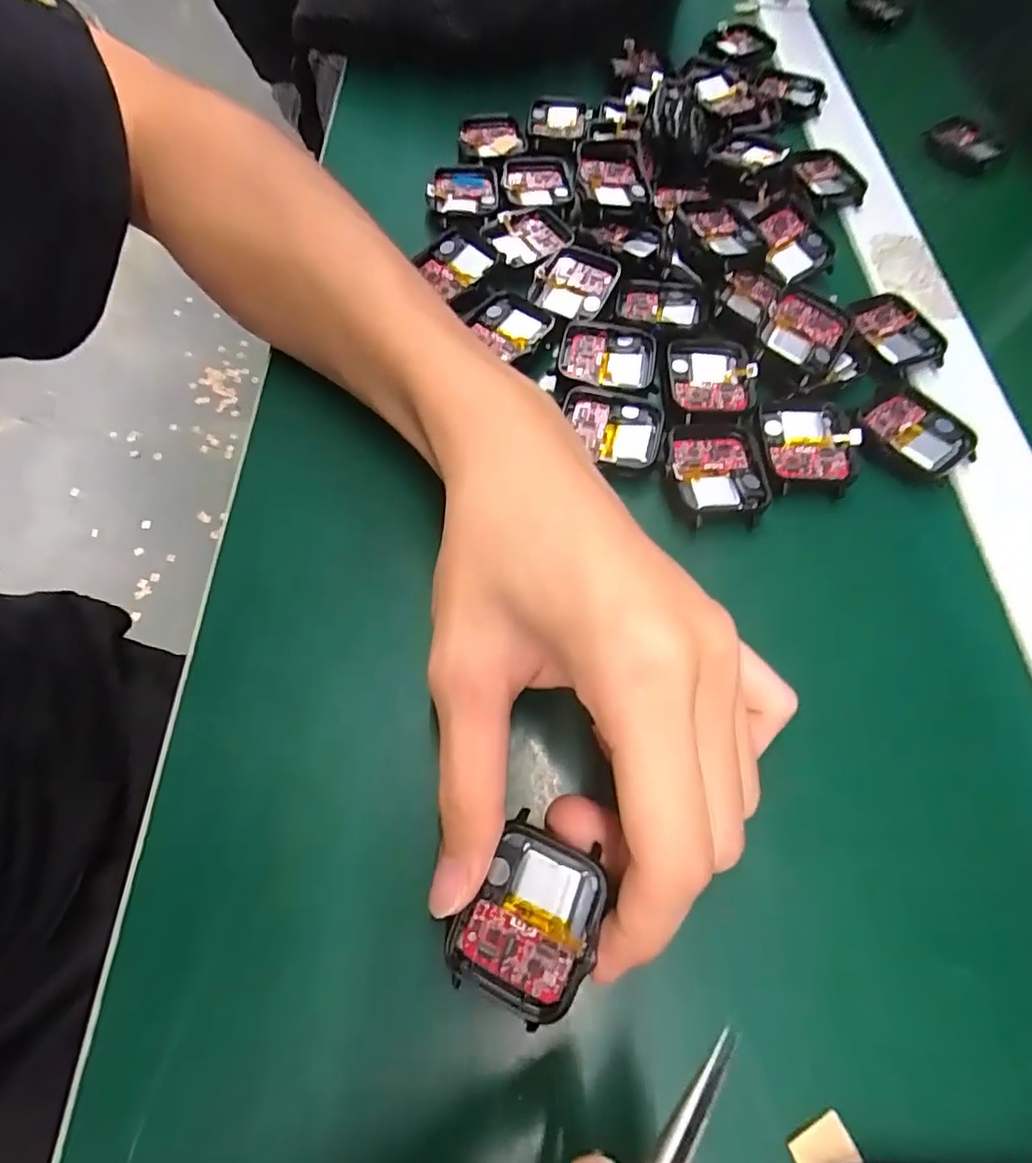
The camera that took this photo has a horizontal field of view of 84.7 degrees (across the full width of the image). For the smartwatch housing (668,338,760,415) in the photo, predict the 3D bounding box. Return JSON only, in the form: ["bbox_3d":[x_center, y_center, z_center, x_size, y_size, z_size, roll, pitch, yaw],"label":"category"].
[{"bbox_3d":[0.086,-0.090,0.249,0.037,0.006,0.040,10,64,3],"label":"smartwatch housing"}]

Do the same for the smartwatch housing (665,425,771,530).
[{"bbox_3d":[0.080,-0.043,0.228,0.038,0.006,0.044,1,64,-2],"label":"smartwatch housing"}]

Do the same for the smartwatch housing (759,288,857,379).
[{"bbox_3d":[0.129,-0.112,0.254,0.034,0.013,0.040,31,67,12],"label":"smartwatch housing"}]

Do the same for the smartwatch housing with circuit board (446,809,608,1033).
[{"bbox_3d":[0.005,0.096,0.161,0.035,0.011,0.045,24,77,18],"label":"smartwatch housing with circuit board"}]

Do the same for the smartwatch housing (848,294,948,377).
[{"bbox_3d":[0.179,-0.117,0.266,0.033,0.007,0.045,-15,66,-9],"label":"smartwatch housing"}]

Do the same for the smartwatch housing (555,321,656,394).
[{"bbox_3d":[0.041,-0.100,0.255,0.043,0.007,0.042,1,64,-2],"label":"smartwatch housing"}]

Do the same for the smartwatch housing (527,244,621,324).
[{"bbox_3d":[0.028,-0.145,0.272,0.036,0.007,0.037,27,66,11],"label":"smartwatch housing"}]

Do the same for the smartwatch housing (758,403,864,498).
[{"bbox_3d":[0.122,-0.056,0.234,0.038,0.006,0.043,2,64,-1],"label":"smartwatch housing"}]

